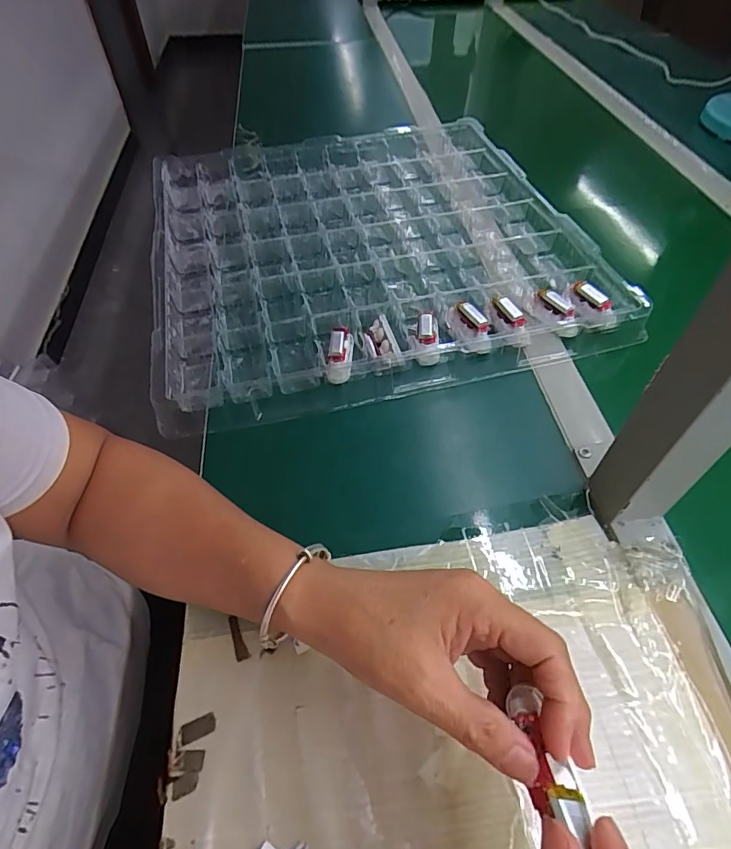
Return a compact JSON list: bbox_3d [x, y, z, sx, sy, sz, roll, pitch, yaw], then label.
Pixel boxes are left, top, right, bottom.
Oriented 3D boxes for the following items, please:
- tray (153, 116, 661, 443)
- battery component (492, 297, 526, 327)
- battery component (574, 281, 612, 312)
[{"bbox_3d":[-0.004,-0.223,0.572,0.465,0.035,0.489,-12,52,-8],"label":"tray"},{"bbox_3d":[0.138,-0.107,0.464,0.013,0.014,0.038,-31,70,-21],"label":"battery component"},{"bbox_3d":[0.223,-0.126,0.473,0.017,0.009,0.042,-23,55,-16],"label":"battery component"}]

